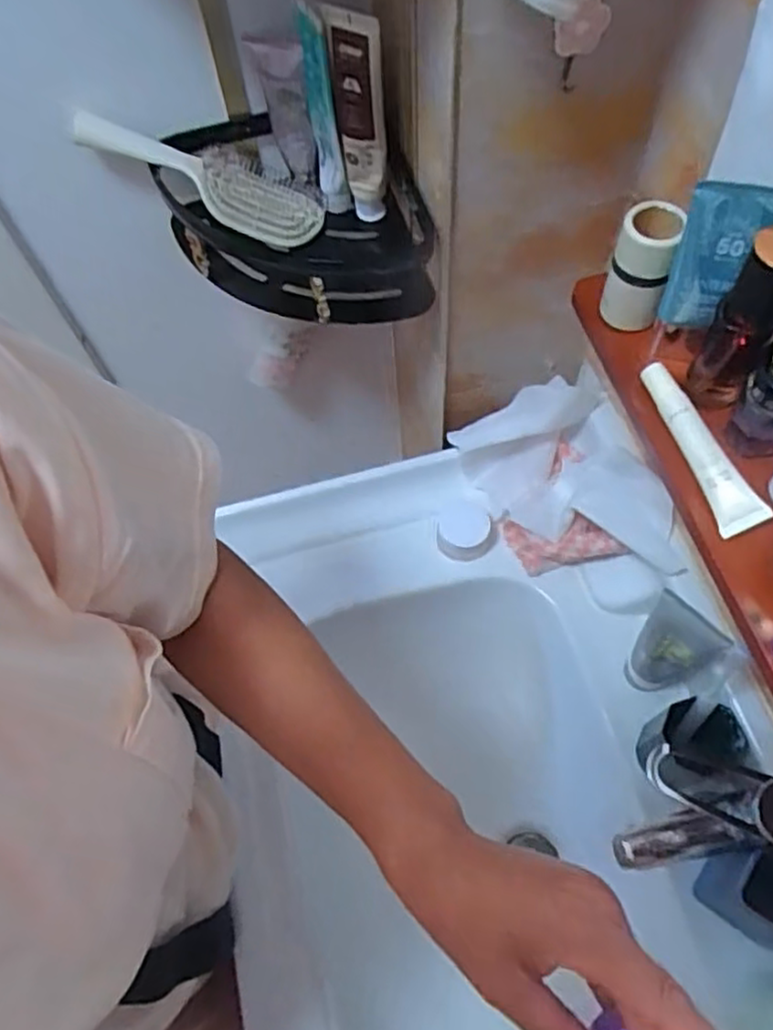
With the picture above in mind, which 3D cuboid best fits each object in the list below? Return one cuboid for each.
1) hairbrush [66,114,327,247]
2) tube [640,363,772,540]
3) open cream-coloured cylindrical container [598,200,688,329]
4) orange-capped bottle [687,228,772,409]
[{"bbox_3d":[-0.165,-0.312,0.640,0.217,0.032,0.077,18,62,-20],"label":"hairbrush"},{"bbox_3d":[0.192,-0.043,0.429,0.023,0.016,0.117,-16,63,-4],"label":"tube"},{"bbox_3d":[0.166,-0.161,0.449,0.037,0.089,0.032,24,67,15],"label":"open cream-coloured cylindrical container"},{"bbox_3d":[0.207,-0.113,0.402,0.029,0.103,0.036,7,64,7],"label":"orange-capped bottle"}]

